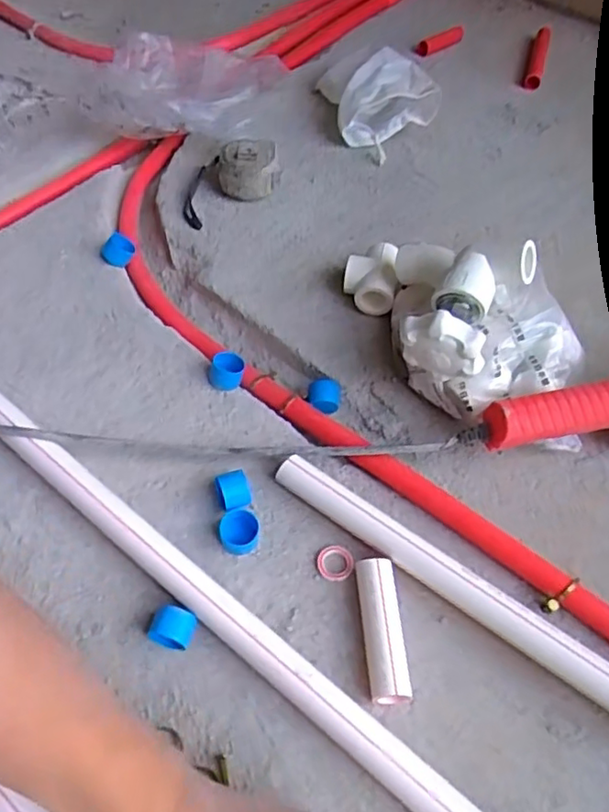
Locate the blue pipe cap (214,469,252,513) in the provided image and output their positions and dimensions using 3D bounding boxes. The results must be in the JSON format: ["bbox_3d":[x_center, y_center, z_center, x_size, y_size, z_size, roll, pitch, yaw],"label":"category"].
[{"bbox_3d":[-0.052,0.064,0.466,0.024,0.020,0.028,-22,59,-15],"label":"blue pipe cap"}]

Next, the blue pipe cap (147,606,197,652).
[{"bbox_3d":[-0.087,0.148,0.415,0.026,0.026,0.024,12,57,7],"label":"blue pipe cap"}]

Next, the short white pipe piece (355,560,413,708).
[{"bbox_3d":[0.051,0.150,0.418,0.026,0.029,0.089,-4,56,-4],"label":"short white pipe piece"}]

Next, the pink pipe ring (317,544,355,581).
[{"bbox_3d":[0.022,0.113,0.452,0.026,0.004,0.026,1,56,-1],"label":"pink pipe ring"}]

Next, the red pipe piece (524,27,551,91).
[{"bbox_3d":[0.313,-0.470,0.839,0.021,0.017,0.143,16,57,9],"label":"red pipe piece"}]

